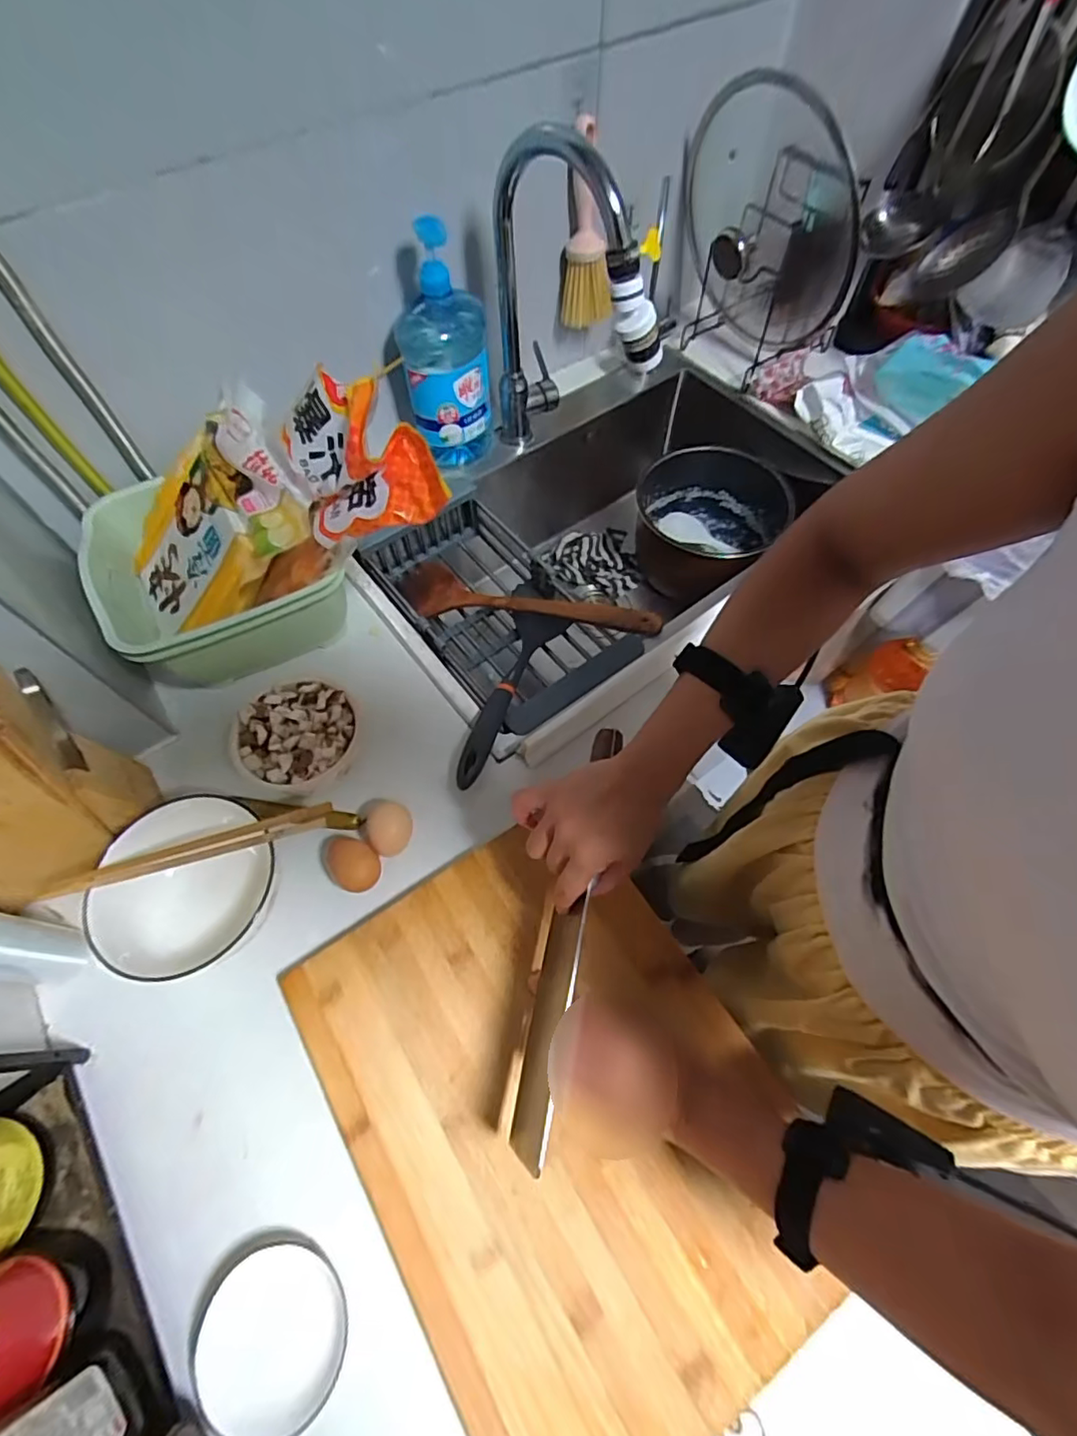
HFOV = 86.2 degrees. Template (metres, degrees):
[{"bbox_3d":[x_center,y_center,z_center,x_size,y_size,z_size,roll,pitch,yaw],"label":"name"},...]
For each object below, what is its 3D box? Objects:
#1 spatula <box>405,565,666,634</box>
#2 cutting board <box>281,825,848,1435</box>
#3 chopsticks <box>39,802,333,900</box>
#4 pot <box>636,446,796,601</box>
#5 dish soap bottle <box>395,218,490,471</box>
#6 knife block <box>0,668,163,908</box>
[{"bbox_3d":[-0.025,-0.148,0.751,0.366,0.026,0.074,14,63,23],"label":"spatula"},{"bbox_3d":[0.015,0.302,0.457,0.304,0.017,0.410,-30,66,-14],"label":"cutting board"},{"bbox_3d":[-0.295,0.113,0.492,0.228,0.014,0.021,-16,63,-7],"label":"chopsticks"},{"bbox_3d":[0.279,-0.304,0.928,0.214,0.137,0.211,0,62,1],"label":"pot"},{"bbox_3d":[-0.114,-0.451,0.714,0.095,0.266,0.080,-1,62,1],"label":"dish soap bottle"},{"bbox_3d":[-0.441,0.056,0.470,0.132,0.198,0.083,-33,66,-15],"label":"knife block"}]

